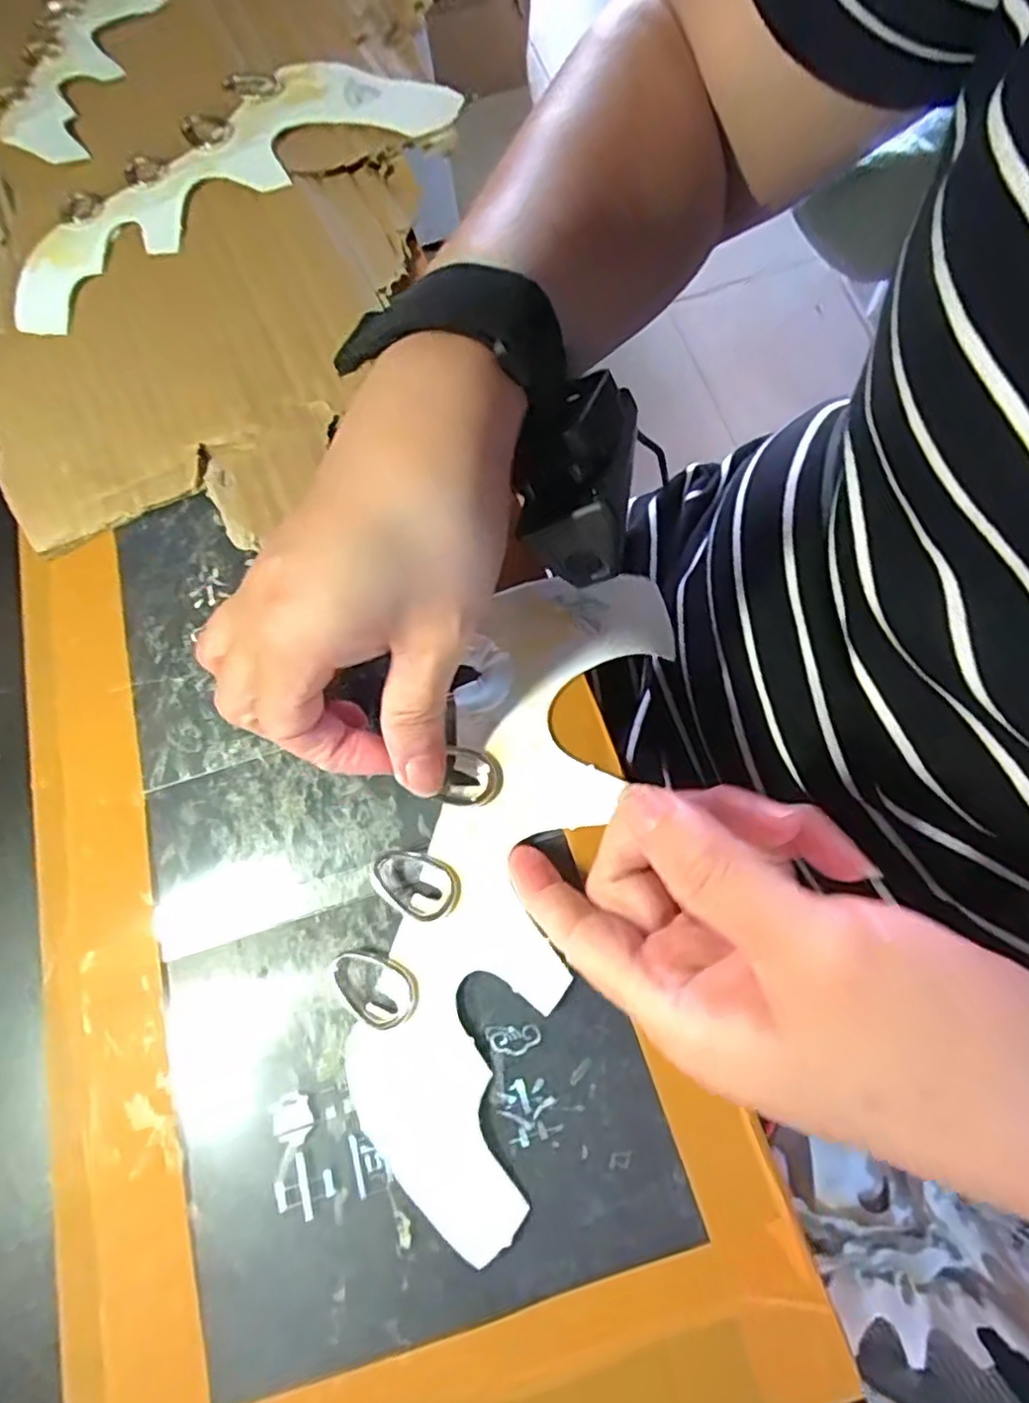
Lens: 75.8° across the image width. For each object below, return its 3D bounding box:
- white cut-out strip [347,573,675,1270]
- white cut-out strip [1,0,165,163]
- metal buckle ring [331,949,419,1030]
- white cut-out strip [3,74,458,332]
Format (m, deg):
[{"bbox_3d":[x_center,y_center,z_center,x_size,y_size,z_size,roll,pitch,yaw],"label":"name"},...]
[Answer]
[{"bbox_3d":[0.000,0.052,0.225,0.064,0.019,0.210,14,72,7],"label":"white cut-out strip"},{"bbox_3d":[-0.231,-0.384,0.370,0.067,0.020,0.237,19,80,14],"label":"white cut-out strip"},{"bbox_3d":[-0.045,0.090,0.208,0.030,0.004,0.020,27,77,14],"label":"metal buckle ring"},{"bbox_3d":[-0.145,-0.265,0.331,0.240,0.011,0.069,-35,83,-8],"label":"white cut-out strip"}]

